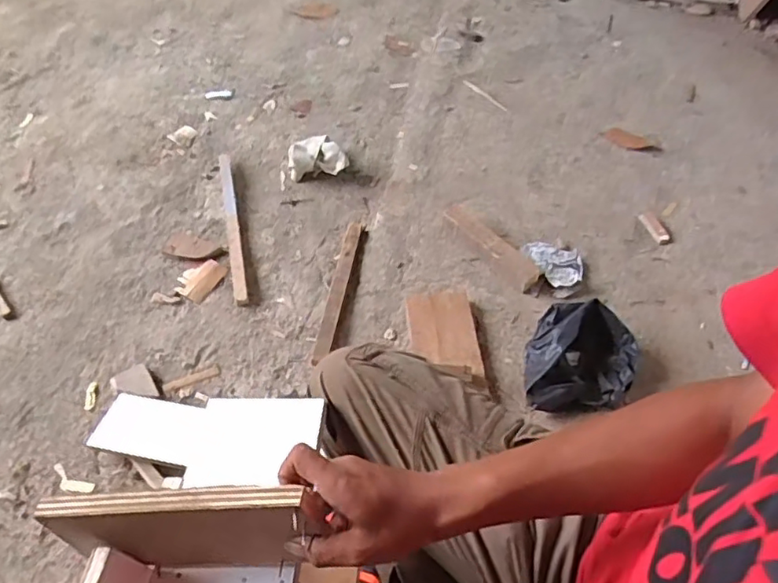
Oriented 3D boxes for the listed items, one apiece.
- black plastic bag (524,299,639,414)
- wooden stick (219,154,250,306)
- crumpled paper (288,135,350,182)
[{"bbox_3d":[0.334,0.113,0.999,0.185,0.091,0.201,10,53,7],"label":"black plastic bag"},{"bbox_3d":[-0.338,-0.150,1.247,0.028,0.020,0.414,-11,53,-8],"label":"wooden stick"},{"bbox_3d":[-0.167,-0.301,1.337,0.130,0.079,0.086,-15,54,-11],"label":"crumpled paper"}]

